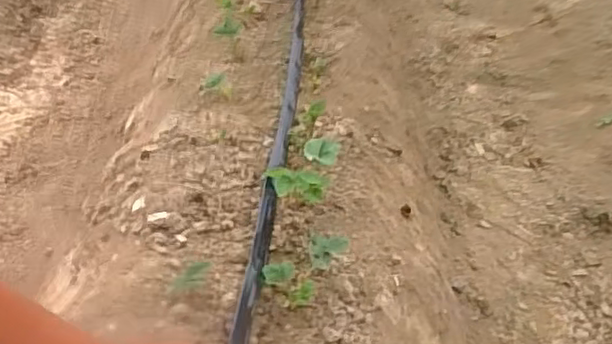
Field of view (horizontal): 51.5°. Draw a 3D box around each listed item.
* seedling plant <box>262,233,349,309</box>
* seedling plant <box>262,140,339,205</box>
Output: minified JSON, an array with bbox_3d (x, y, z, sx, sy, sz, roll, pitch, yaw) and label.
[{"bbox_3d":[0.004,0.116,0.806,0.114,0.071,0.061,-25,48,-36],"label":"seedling plant"},{"bbox_3d":[-0.005,0.013,0.902,0.076,0.085,0.118,17,38,13],"label":"seedling plant"}]

